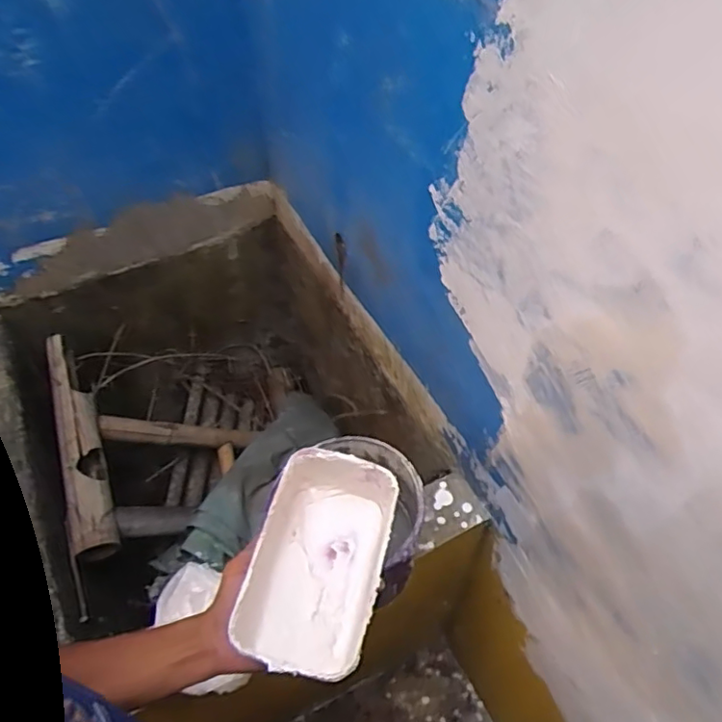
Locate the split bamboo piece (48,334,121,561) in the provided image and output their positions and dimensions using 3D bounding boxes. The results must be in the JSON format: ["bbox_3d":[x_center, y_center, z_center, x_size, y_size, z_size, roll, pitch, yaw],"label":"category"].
[{"bbox_3d":[-0.537,0.146,1.135,0.071,0.072,0.465,-18,54,-12],"label":"split bamboo piece"}]

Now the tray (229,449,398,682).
[{"bbox_3d":[-0.035,0.187,0.548,0.105,0.086,0.190,10,54,9],"label":"tray"}]

